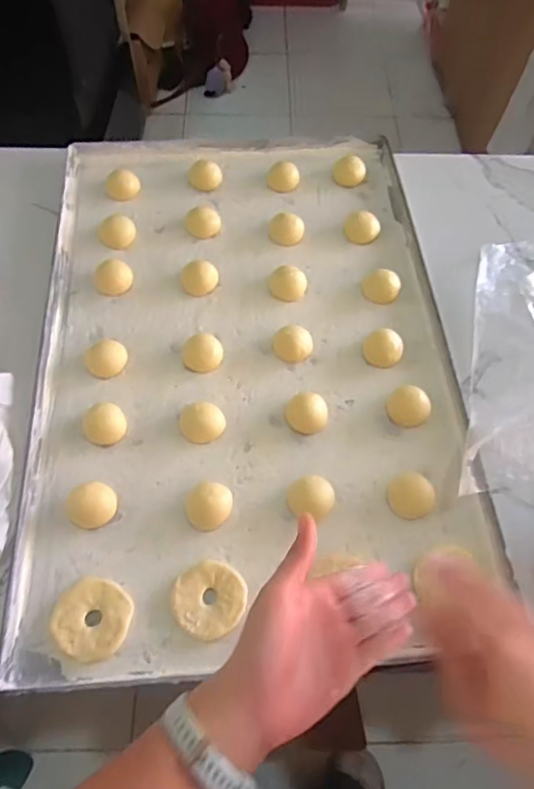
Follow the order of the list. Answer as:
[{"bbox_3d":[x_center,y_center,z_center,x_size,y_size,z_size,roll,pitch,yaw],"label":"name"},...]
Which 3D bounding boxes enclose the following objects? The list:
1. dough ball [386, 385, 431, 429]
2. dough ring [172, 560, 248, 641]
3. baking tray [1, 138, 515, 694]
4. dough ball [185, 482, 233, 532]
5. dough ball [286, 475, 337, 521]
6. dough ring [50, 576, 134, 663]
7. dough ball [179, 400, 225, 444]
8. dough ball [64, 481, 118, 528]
[{"bbox_3d":[0.138,0.013,0.528,0.041,0.024,0.035,27,64,12],"label":"dough ball"},{"bbox_3d":[-0.047,0.168,0.445,0.058,0.011,0.058,1,62,-1],"label":"dough ring"},{"bbox_3d":[-0.021,-0.056,0.562,0.408,0.024,0.603,-4,62,-3],"label":"baking tray"},{"bbox_3d":[-0.051,0.100,0.478,0.039,0.029,0.035,0,62,-1],"label":"dough ball"},{"bbox_3d":[0.039,0.093,0.484,0.041,0.024,0.035,14,62,6],"label":"dough ball"},{"bbox_3d":[-0.140,0.180,0.434,0.059,0.012,0.059,1,62,-1],"label":"dough ring"},{"bbox_3d":[-0.060,0.027,0.513,0.041,0.023,0.035,-13,63,-8],"label":"dough ball"},{"bbox_3d":[-0.153,0.096,0.473,0.041,0.021,0.039,1,62,-1],"label":"dough ball"}]

